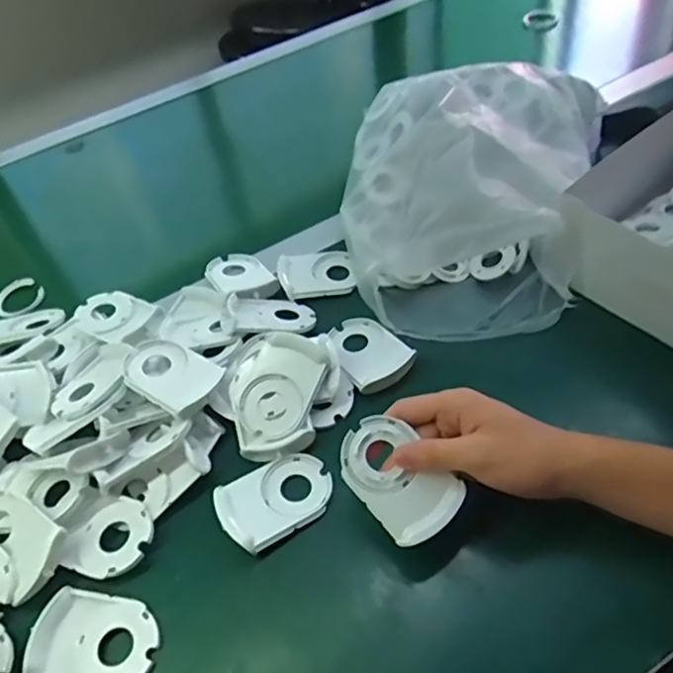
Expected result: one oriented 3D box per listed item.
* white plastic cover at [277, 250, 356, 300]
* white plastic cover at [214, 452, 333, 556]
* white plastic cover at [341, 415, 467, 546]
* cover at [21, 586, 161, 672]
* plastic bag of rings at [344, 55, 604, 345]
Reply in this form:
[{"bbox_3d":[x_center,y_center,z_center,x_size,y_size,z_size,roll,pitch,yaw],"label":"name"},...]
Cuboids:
[{"bbox_3d":[-0.020,-0.062,0.586,0.072,0.018,0.053,-9,48,2],"label":"white plastic cover"},{"bbox_3d":[-0.044,0.117,0.436,0.082,0.019,0.057,-32,51,-17],"label":"white plastic cover"},{"bbox_3d":[0.040,0.094,0.398,0.054,0.018,0.083,-42,76,-9],"label":"white plastic cover"},{"bbox_3d":[-0.158,0.198,0.388,0.080,0.010,0.058,2,50,12],"label":"cover"},{"bbox_3d":[0.124,-0.156,0.564,0.229,0.114,0.279,4,50,14],"label":"plastic bag of rings"}]

